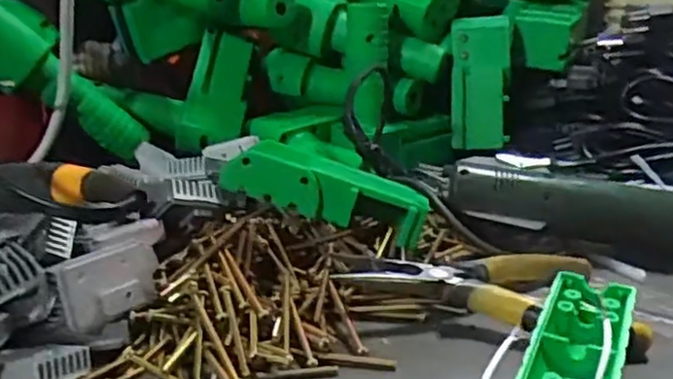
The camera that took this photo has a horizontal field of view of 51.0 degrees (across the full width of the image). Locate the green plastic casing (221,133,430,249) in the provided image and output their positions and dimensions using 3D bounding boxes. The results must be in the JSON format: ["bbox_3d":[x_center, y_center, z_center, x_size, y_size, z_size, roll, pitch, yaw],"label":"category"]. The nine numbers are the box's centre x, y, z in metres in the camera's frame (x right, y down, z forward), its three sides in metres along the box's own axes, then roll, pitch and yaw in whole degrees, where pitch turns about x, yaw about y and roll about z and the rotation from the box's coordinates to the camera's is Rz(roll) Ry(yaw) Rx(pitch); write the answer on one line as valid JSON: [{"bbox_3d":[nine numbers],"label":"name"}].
[{"bbox_3d":[-0.004,0.000,0.415,0.115,0.028,0.054,20,13,0],"label":"green plastic casing"}]

